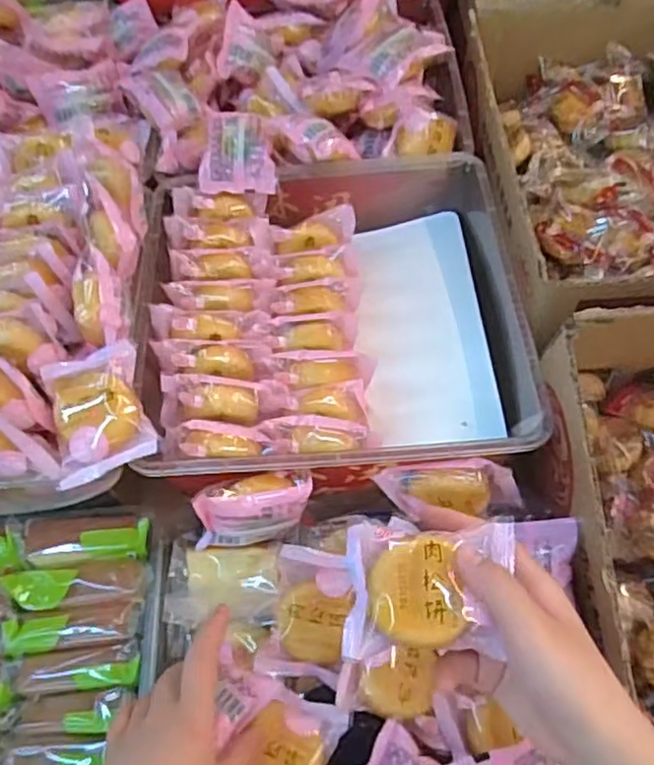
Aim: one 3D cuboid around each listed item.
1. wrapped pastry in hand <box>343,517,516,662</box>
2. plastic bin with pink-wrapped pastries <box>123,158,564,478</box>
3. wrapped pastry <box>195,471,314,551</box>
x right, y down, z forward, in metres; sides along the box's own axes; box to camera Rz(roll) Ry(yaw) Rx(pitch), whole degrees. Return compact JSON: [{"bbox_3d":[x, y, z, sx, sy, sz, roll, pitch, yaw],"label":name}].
[{"bbox_3d":[0.054,0.104,0.343,0.088,0.027,0.065,-1,57,3],"label":"wrapped pastry in hand"},{"bbox_3d":[0.004,-0.065,0.565,0.299,0.076,0.320,-4,57,1],"label":"plastic bin with pink-wrapped pastries"},{"bbox_3d":[-0.052,0.089,0.470,0.087,0.052,0.037,-10,57,-3],"label":"wrapped pastry"}]

